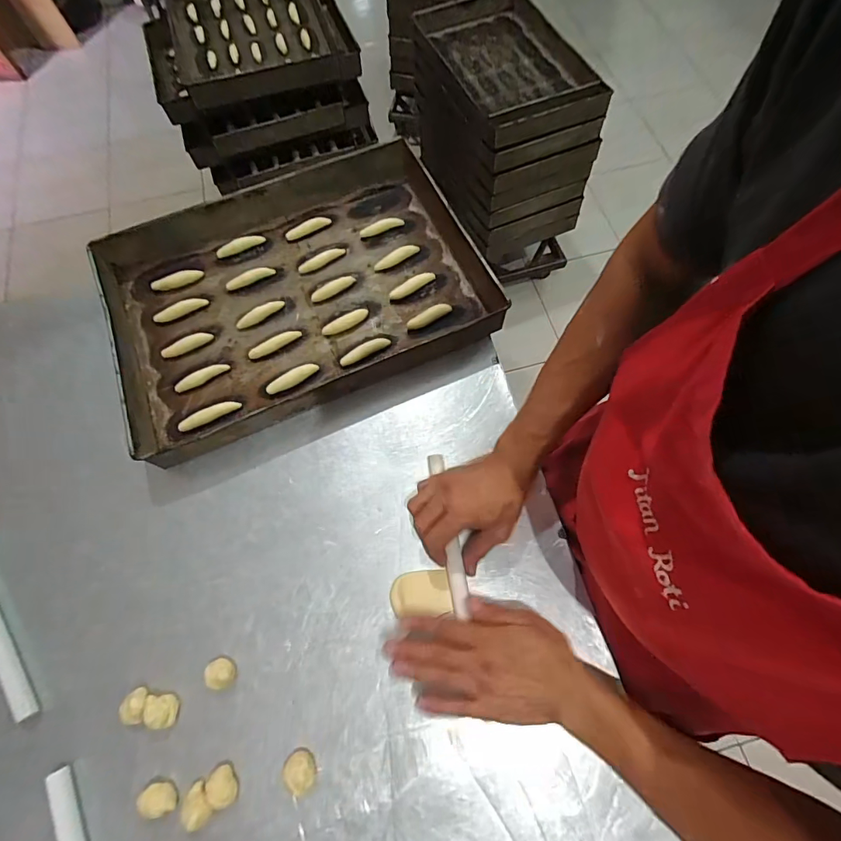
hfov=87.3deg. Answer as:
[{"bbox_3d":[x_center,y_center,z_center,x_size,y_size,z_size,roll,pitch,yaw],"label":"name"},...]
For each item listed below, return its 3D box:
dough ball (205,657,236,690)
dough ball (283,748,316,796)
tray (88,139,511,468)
[{"bbox_3d":[-0.215,0.271,0.474,0.028,0.021,0.029,0,69,1],"label":"dough ball"},{"bbox_3d":[-0.121,0.351,0.440,0.034,0.017,0.034,0,69,1],"label":"dough ball"},{"bbox_3d":[-0.177,-0.196,0.637,0.524,0.053,0.370,-25,71,-8],"label":"tray"}]

